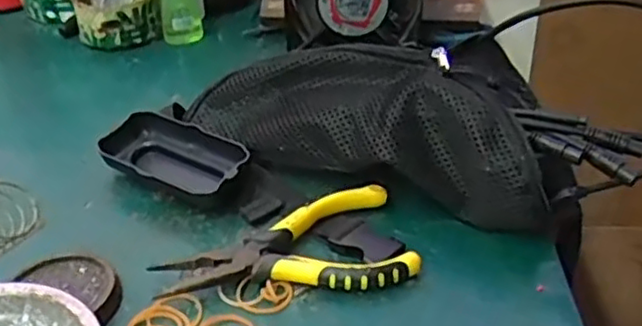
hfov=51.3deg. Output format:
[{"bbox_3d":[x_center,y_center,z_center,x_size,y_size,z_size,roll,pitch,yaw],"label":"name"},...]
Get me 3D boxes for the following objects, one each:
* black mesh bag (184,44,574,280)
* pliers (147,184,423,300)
[{"bbox_3d":[0.038,-0.026,0.458,0.265,0.088,0.074,17,41,23],"label":"black mesh bag"},{"bbox_3d":[-0.022,0.056,0.404,0.148,0.018,0.073,-10,37,-11],"label":"pliers"}]

